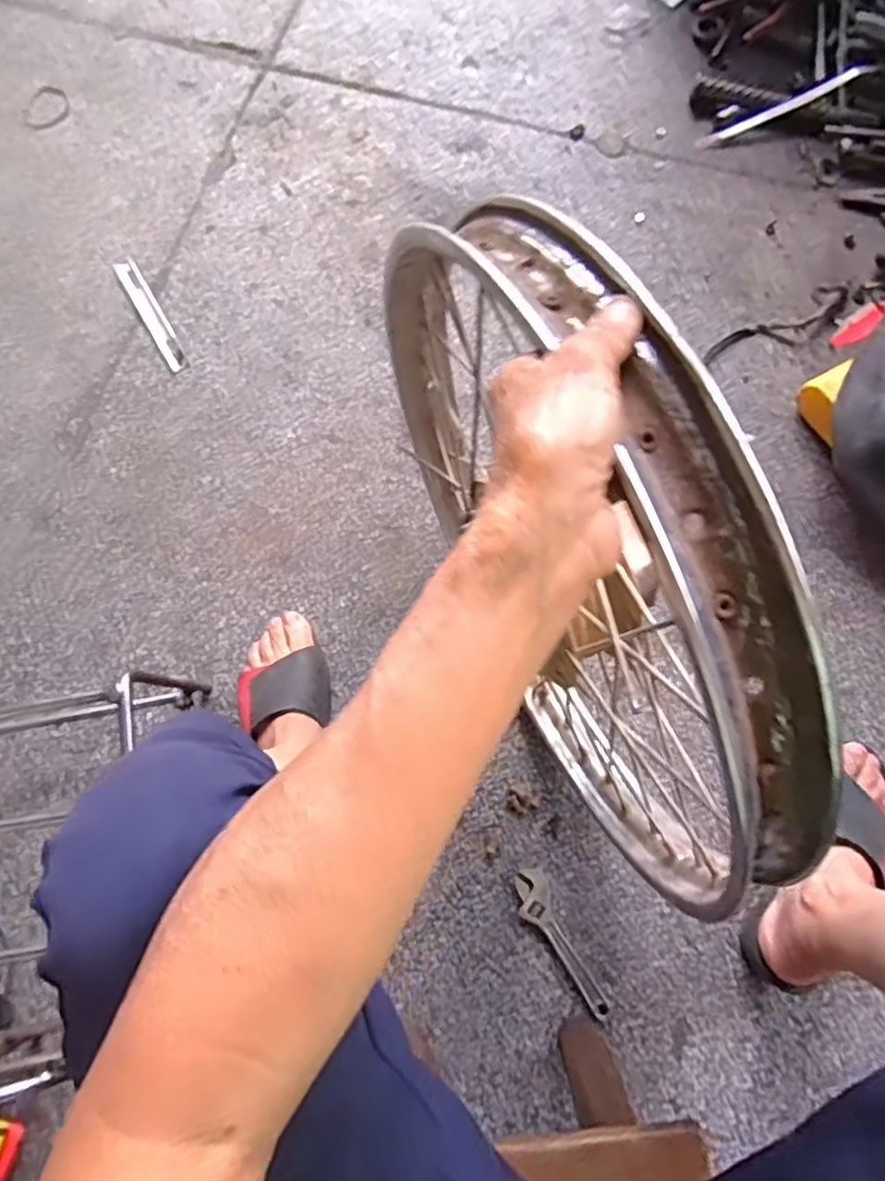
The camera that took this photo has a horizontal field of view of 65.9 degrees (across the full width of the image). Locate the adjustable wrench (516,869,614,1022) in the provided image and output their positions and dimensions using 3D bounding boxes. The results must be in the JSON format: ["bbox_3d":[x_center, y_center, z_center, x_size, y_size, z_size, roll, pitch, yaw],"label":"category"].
[{"bbox_3d":[0.108,0.326,0.627,0.034,0.010,0.140,-26,76,-8],"label":"adjustable wrench"}]

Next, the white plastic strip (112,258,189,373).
[{"bbox_3d":[-0.338,-0.321,0.793,0.026,0.004,0.164,-29,76,-8],"label":"white plastic strip"}]

